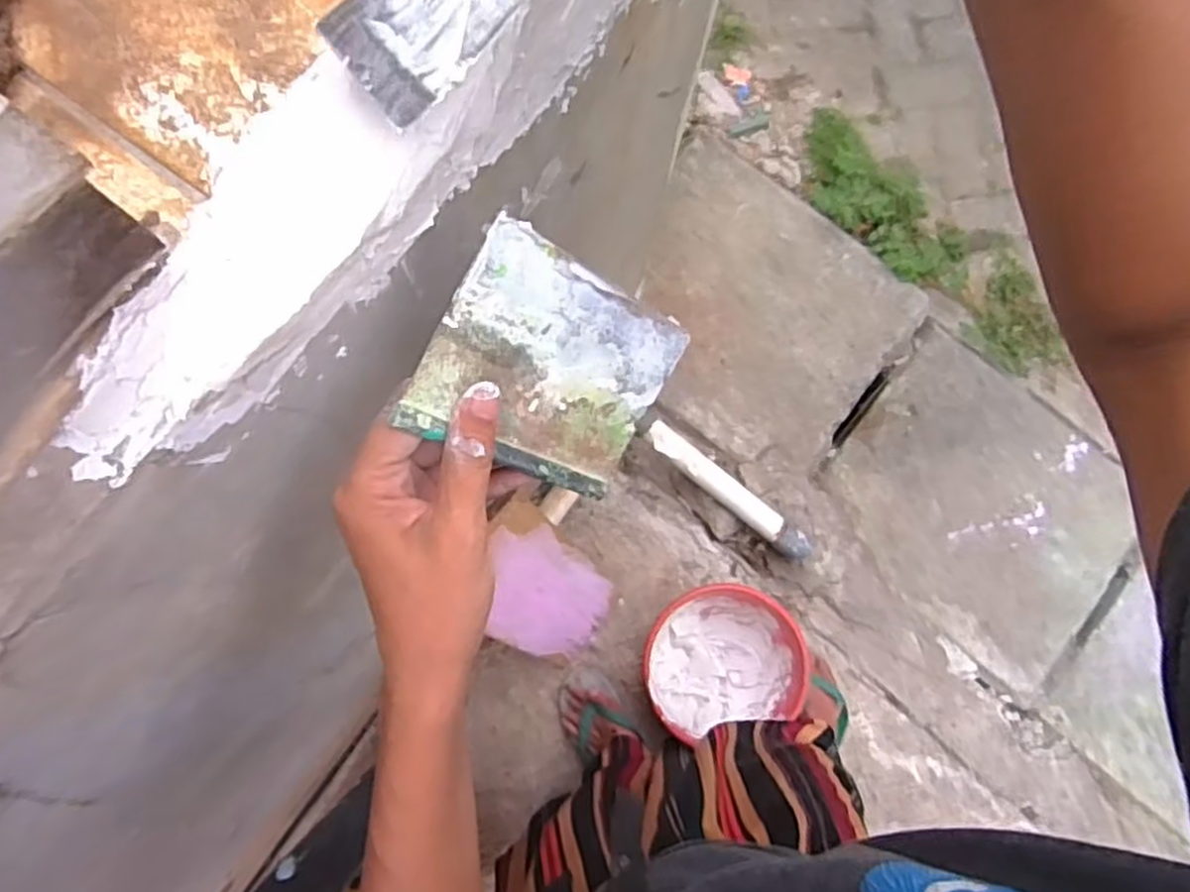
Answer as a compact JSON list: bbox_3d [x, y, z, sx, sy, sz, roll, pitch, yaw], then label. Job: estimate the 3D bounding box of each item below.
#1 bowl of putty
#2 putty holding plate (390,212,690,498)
[{"bbox_3d":[0.204,0.339,1.250,0.247,0.073,0.218,-14,80,-3],"label":"bowl of putty"},{"bbox_3d":[-0.016,-0.031,0.323,0.004,0.113,0.086,38,101,47],"label":"putty holding plate"}]

